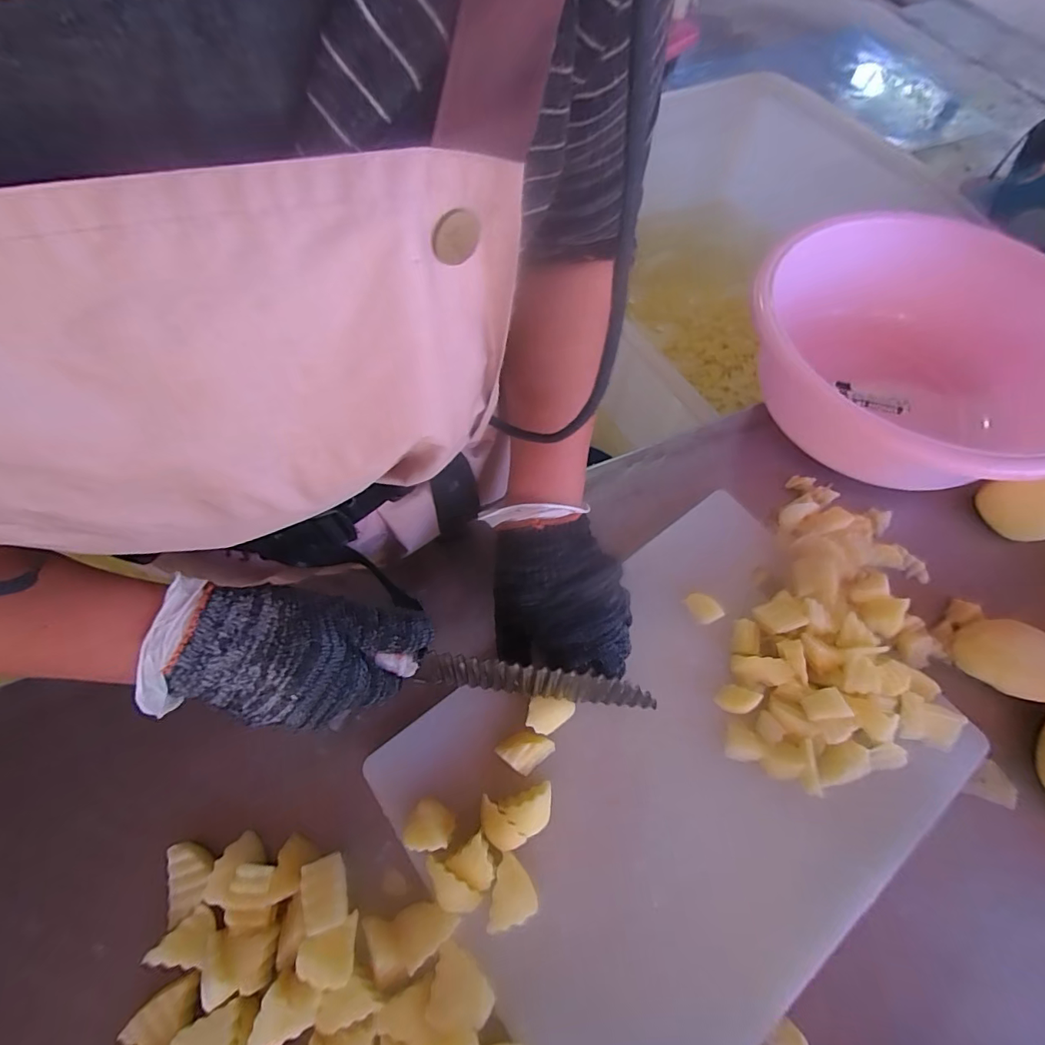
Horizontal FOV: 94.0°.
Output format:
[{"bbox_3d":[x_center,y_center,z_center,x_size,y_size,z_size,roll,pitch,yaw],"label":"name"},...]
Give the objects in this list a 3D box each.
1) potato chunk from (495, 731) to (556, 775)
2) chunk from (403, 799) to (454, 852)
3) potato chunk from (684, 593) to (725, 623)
[{"bbox_3d":[0.002,0.148,0.318,0.032,0.017,0.025,-35,70,-16],"label":"potato chunk"},{"bbox_3d":[-0.057,0.184,0.297,0.027,0.026,0.024,6,64,2],"label":"chunk"},{"bbox_3d":[0.137,0.064,0.369,0.017,0.012,0.025,-32,69,-15],"label":"potato chunk"}]

